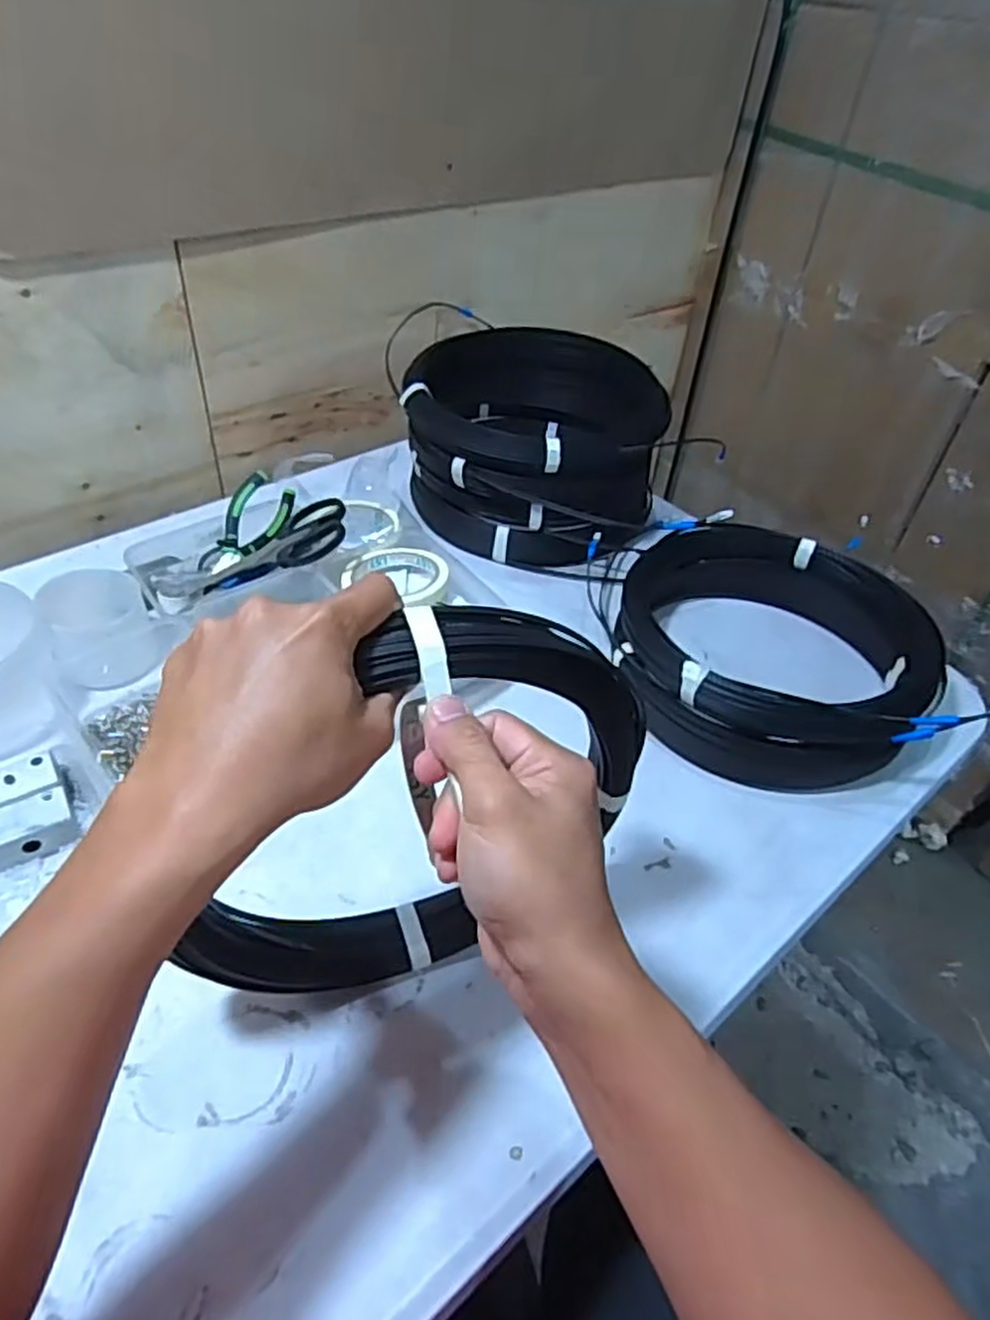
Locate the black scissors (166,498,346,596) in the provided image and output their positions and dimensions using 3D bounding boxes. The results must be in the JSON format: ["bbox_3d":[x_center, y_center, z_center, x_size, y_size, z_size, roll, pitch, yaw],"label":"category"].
[{"bbox_3d":[-0.224,-0.101,0.738,0.187,0.022,0.068,-20,41,13],"label":"black scissors"}]

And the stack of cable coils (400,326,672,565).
[{"bbox_3d":[0.041,-0.252,0.886,0.294,0.155,0.268,12,43,6],"label":"stack of cable coils"}]

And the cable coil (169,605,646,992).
[{"bbox_3d":[-0.042,0.090,0.444,0.266,0.282,0.047,-13,46,-20],"label":"cable coil"}]

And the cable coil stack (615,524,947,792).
[{"bbox_3d":[0.258,-0.010,0.722,0.285,0.098,0.273,33,49,26],"label":"cable coil stack"}]

